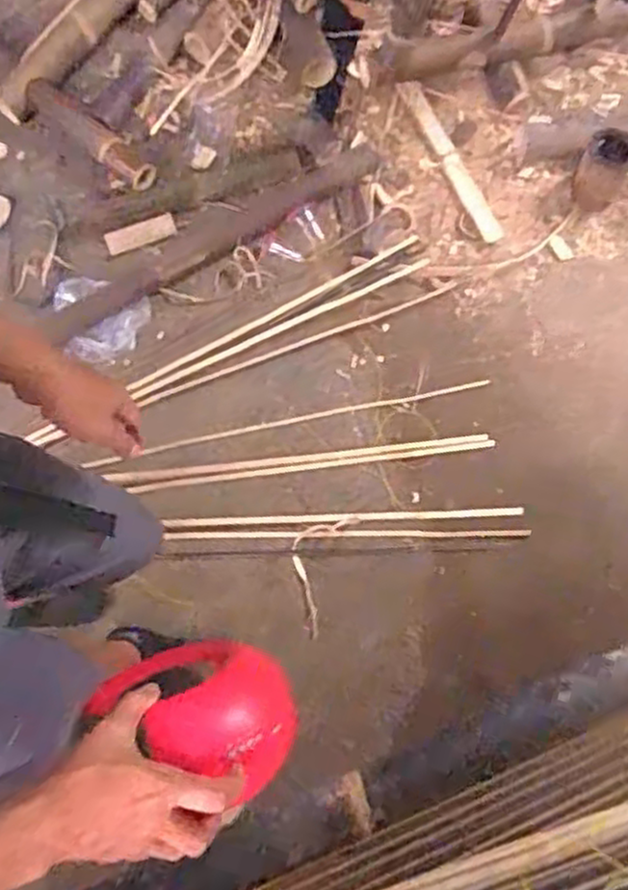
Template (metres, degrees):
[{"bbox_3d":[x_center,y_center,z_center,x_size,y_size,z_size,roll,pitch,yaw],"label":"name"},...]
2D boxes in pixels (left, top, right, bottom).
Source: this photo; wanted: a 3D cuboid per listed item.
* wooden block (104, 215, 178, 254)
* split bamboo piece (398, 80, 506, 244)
[{"bbox_3d":[-0.371,-0.449,1.629,0.150,0.018,0.048,-21,75,-7],"label":"wooden block"},{"bbox_3d":[0.307,-0.639,1.712,0.059,0.016,0.442,-18,74,-17],"label":"split bamboo piece"}]

